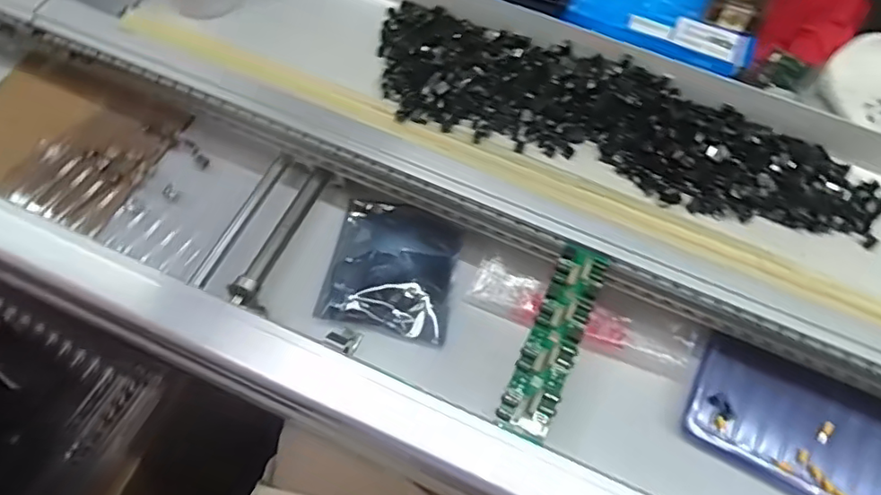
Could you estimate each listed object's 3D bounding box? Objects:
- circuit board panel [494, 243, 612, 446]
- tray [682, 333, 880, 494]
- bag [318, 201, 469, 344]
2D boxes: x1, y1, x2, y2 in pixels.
[{"bbox_3d":[0.099,0.075,0.516,0.043,0.005,0.180,24,65,8],"label":"circuit board panel"},{"bbox_3d":[0.359,0.182,0.564,0.243,0.018,0.113,25,65,8],"label":"tray"},{"bbox_3d":[-0.048,0.019,0.640,0.127,0.022,0.148,12,64,2],"label":"bag"}]

